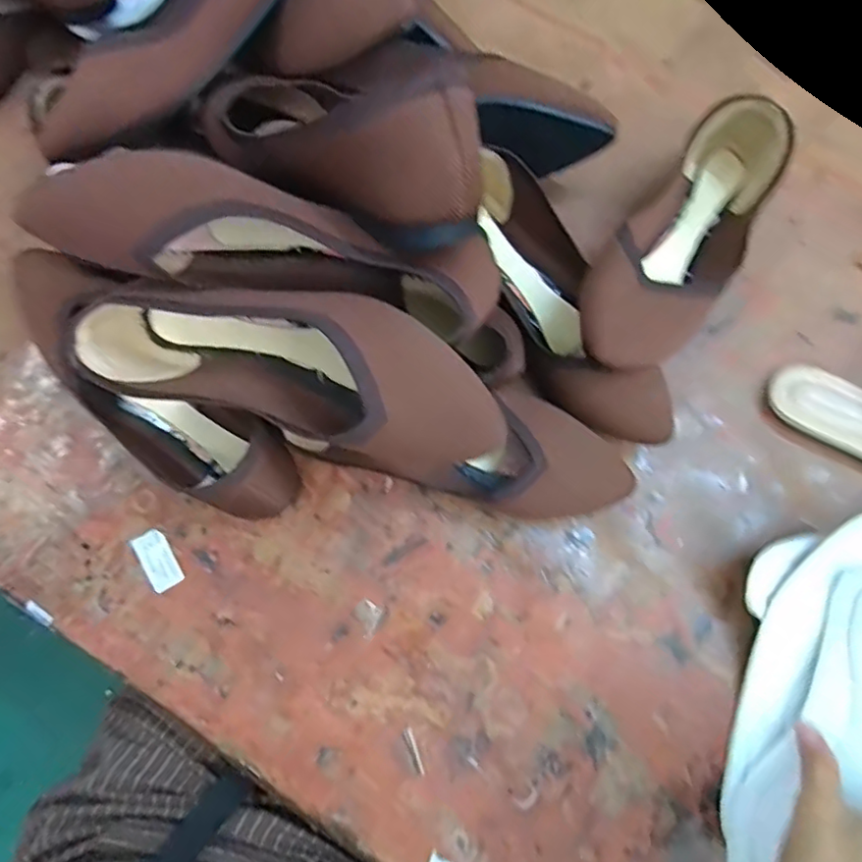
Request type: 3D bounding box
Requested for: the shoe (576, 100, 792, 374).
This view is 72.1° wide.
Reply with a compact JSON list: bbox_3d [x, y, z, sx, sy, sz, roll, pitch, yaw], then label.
[{"bbox_3d":[0.175,-0.129,0.415,0.080,0.069,0.231,37,80,7],"label":"shoe"}]

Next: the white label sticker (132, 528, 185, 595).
[{"bbox_3d":[-0.182,0.087,0.396,0.021,0.004,0.040,-29,84,-14],"label":"white label sticker"}]

